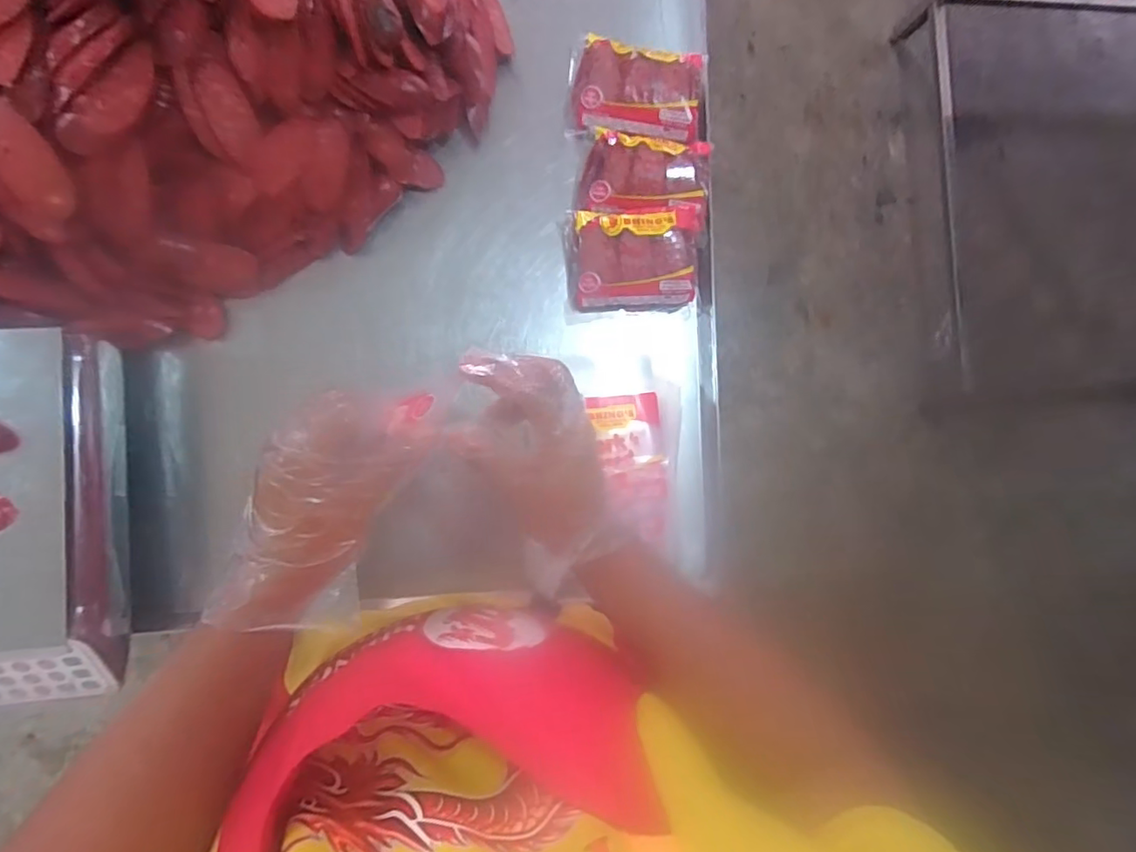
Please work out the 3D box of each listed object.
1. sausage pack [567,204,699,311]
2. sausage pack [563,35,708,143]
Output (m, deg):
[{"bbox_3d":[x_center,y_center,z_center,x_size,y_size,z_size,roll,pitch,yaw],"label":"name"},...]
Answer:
[{"bbox_3d":[0.069,-0.176,0.605,0.135,0.038,0.100,-3,89,-9],"label":"sausage pack"},{"bbox_3d":[0.076,-0.349,0.615,0.149,0.041,0.111,7,87,-8],"label":"sausage pack"}]

